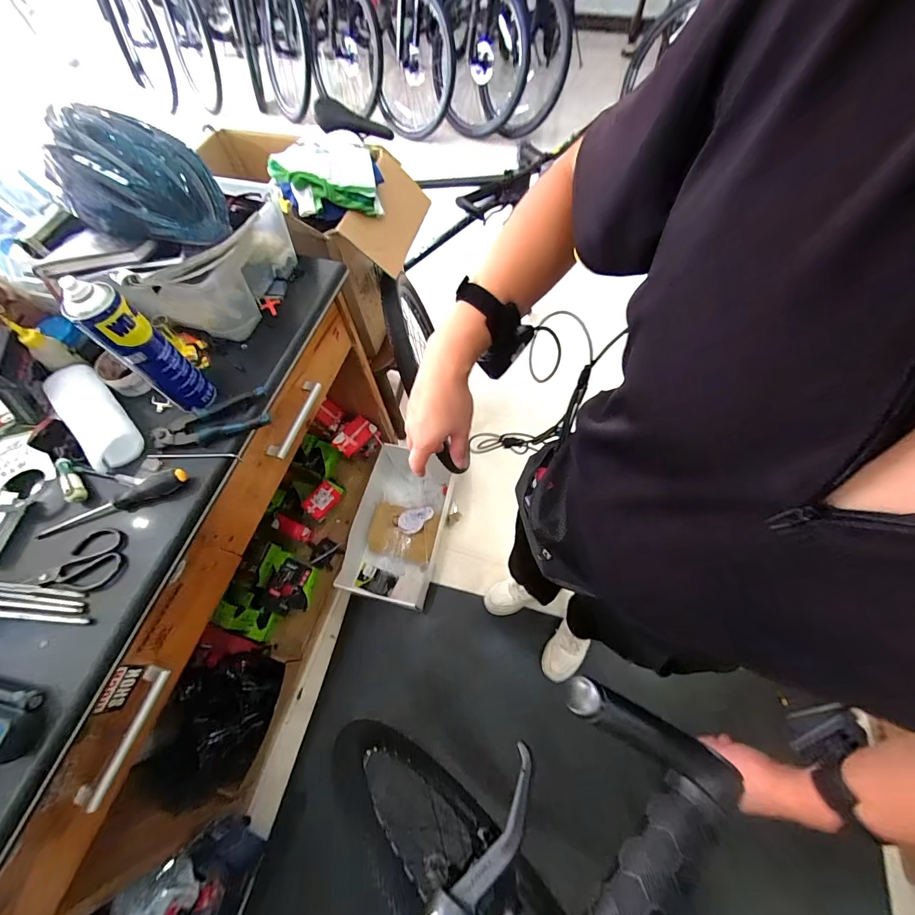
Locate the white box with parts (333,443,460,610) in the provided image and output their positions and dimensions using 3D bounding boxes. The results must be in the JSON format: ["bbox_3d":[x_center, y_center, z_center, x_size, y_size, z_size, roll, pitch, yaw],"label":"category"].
[{"bbox_3d":[-0.200,0.227,1.387,0.301,0.155,0.526,13,66,9],"label":"white box with parts"}]

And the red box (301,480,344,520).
[{"bbox_3d":[-0.450,0.142,1.325,0.080,0.068,0.136,32,70,16],"label":"red box"}]

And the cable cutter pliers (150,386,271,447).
[{"bbox_3d":[-0.407,-0.058,0.646,0.189,0.015,0.070,-20,65,-6],"label":"cable cutter pliers"}]

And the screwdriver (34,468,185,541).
[{"bbox_3d":[-0.522,0.069,0.593,0.224,0.028,0.038,-27,66,-10],"label":"screwdriver"}]

